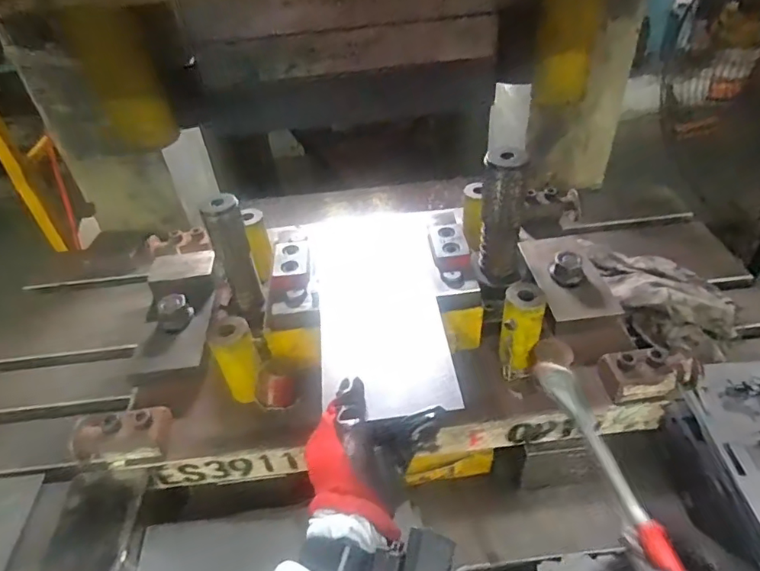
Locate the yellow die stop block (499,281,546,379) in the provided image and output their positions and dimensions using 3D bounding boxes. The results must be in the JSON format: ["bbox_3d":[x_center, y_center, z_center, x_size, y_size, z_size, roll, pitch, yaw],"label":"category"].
[{"bbox_3d":[0.148,0.050,0.546,0.041,0.096,0.047,7,43,15],"label":"yellow die stop block"}]

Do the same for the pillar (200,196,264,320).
[{"bbox_3d":[-0.157,-0.028,0.569,0.037,0.145,0.031,-21,43,-16],"label":"pillar"}]

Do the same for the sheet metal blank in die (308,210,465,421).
[{"bbox_3d":[-0.002,0.010,0.555,0.130,0.009,0.313,-10,40,-4],"label":"sheet metal blank in die"}]

